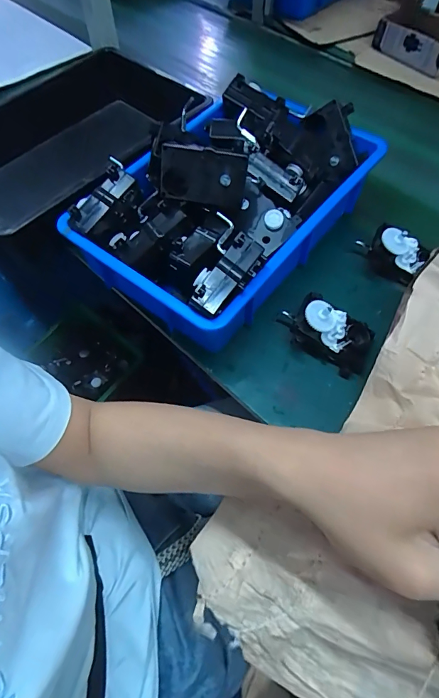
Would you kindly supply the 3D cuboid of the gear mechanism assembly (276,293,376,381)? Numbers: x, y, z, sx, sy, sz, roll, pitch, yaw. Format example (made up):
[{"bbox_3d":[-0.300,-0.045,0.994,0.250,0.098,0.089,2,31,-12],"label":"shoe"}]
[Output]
[{"bbox_3d":[0.134,-0.024,0.504,0.117,0.052,0.078,19,61,11],"label":"gear mechanism assembly"}]

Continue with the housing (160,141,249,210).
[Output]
[{"bbox_3d":[-0.020,-0.211,0.487,0.101,0.063,0.032,8,37,3],"label":"housing"}]

